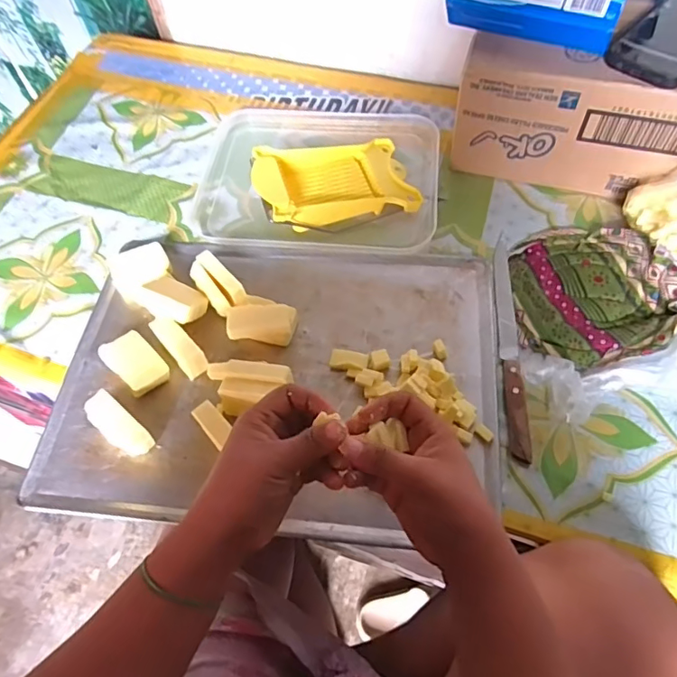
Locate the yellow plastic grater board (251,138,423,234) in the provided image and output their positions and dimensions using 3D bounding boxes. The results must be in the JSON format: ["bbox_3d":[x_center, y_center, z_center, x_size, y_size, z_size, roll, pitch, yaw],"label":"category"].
[{"bbox_3d":[-0.007,-0.202,0.650,0.188,0.057,0.126,-15,61,-5],"label":"yellow plastic grater board"}]

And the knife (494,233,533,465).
[{"bbox_3d":[0.183,-0.003,0.553,0.020,0.011,0.272,2,61,5],"label":"knife"}]

